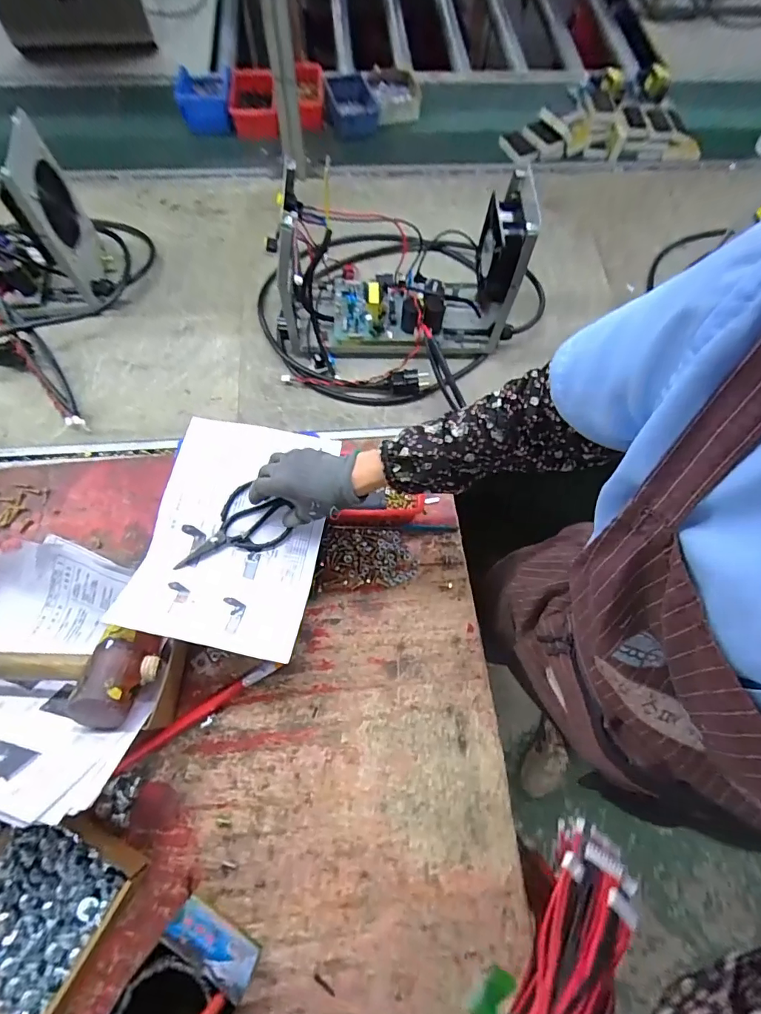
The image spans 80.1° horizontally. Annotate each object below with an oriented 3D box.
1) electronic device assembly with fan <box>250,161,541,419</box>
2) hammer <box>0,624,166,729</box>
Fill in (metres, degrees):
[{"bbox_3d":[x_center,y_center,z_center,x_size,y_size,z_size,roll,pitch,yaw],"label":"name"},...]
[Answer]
[{"bbox_3d":[0.029,-0.385,0.738,0.497,0.214,0.369,10,68,2],"label":"electronic device assembly with fan"},{"bbox_3d":[-0.392,0.170,0.505,0.276,0.067,0.102,10,68,2],"label":"hammer"}]

